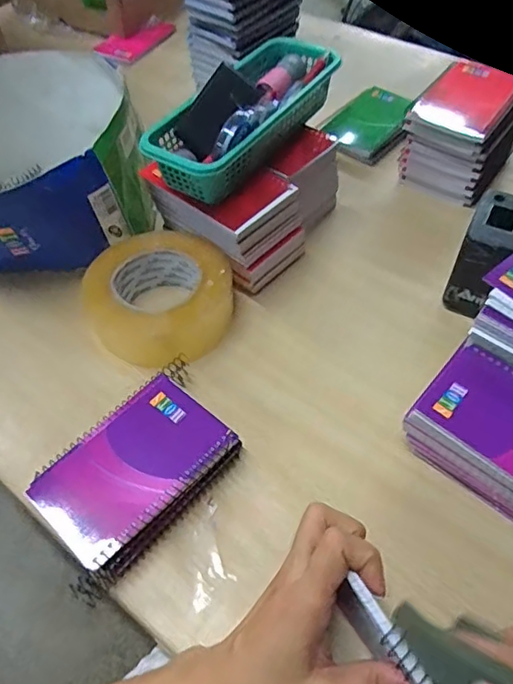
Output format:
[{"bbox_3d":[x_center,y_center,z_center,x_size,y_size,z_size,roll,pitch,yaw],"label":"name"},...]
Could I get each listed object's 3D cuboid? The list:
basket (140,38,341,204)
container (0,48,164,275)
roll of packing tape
[{"bbox_3d":[-0.003,-0.220,0.507,0.085,0.055,0.234,27,58,21],"label":"basket"},{"bbox_3d":[-0.231,-0.177,0.557,0.219,0.129,0.235,-14,54,-8],"label":"container"},{"bbox_3d":[-0.089,-0.044,0.503,0.128,0.046,0.131,-2,52,2],"label":"roll of packing tape"}]

